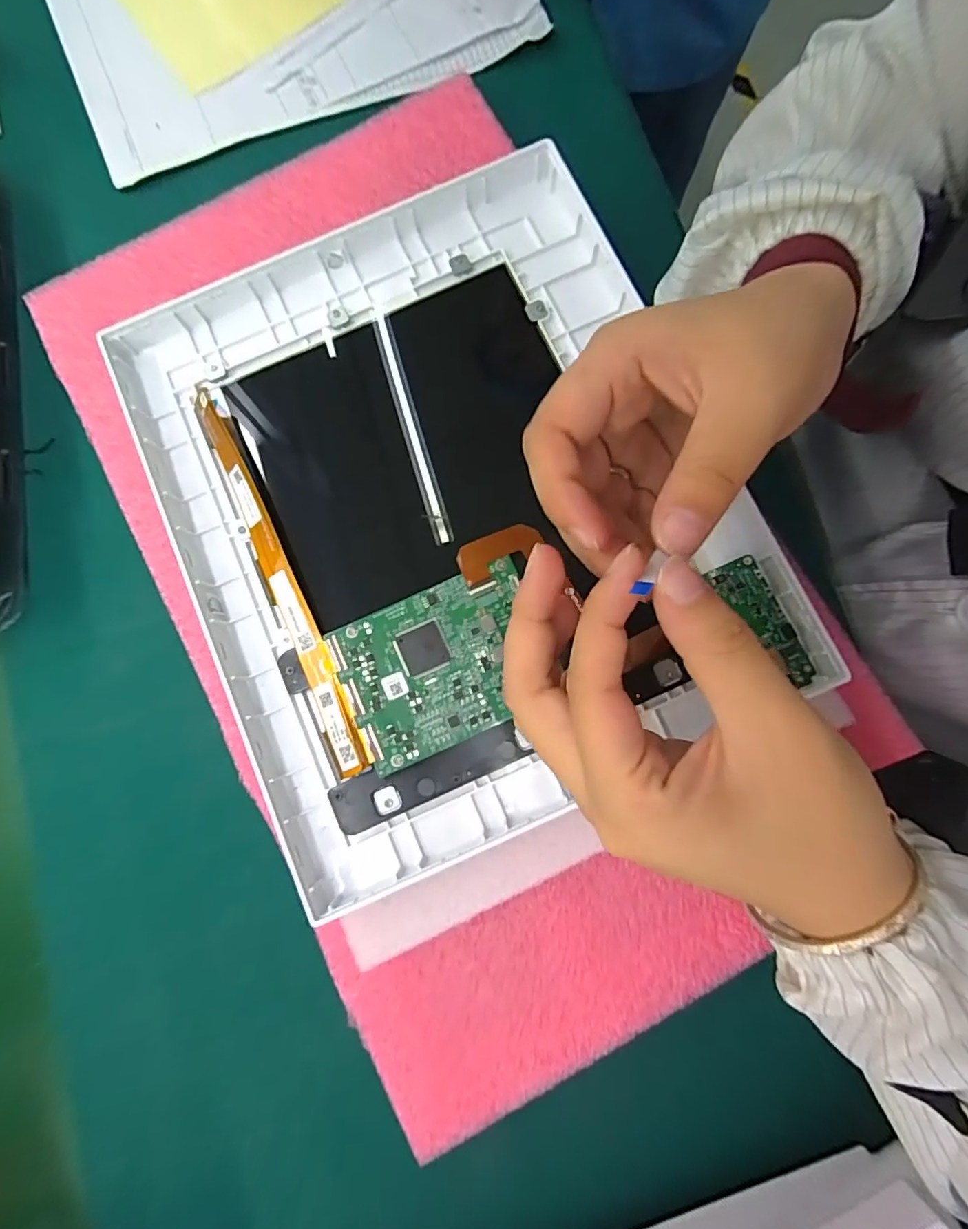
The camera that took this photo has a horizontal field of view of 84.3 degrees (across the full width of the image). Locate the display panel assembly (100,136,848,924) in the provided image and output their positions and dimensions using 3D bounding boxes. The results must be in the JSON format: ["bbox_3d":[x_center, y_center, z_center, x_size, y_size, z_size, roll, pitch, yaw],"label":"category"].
[{"bbox_3d":[-0.023,-0.061,0.266,0.250,0.039,0.315,-25,81,-1],"label":"display panel assembly"}]

